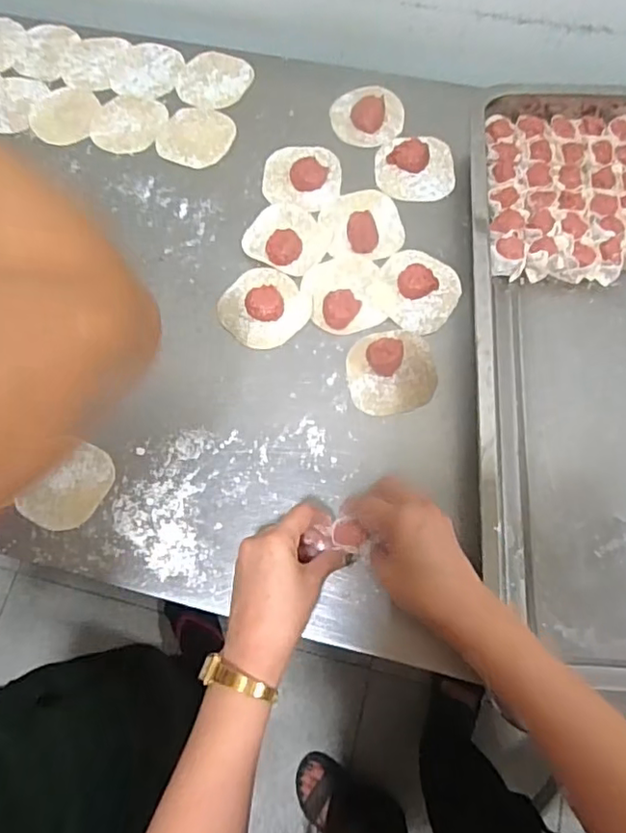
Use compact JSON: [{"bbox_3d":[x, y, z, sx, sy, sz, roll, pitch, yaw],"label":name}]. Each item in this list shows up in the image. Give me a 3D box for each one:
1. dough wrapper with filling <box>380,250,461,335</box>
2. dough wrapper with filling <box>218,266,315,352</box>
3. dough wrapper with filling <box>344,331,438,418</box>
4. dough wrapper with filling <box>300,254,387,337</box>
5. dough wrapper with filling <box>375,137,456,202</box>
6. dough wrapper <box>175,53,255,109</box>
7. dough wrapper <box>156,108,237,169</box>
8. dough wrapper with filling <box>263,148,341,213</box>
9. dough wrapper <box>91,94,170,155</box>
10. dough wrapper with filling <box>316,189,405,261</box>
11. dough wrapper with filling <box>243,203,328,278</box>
[{"bbox_3d":[0.105,-0.125,0.573,0.075,0.017,0.086,1,72,3],"label":"dough wrapper with filling"},{"bbox_3d":[-0.048,-0.109,0.570,0.081,0.019,0.079,-1,72,2],"label":"dough wrapper with filling"},{"bbox_3d":[0.073,-0.045,0.544,0.080,0.019,0.080,-13,72,-2],"label":"dough wrapper with filling"},{"bbox_3d":[0.031,-0.123,0.572,0.075,0.020,0.082,-1,72,2],"label":"dough wrapper with filling"},{"bbox_3d":[0.107,-0.265,0.618,0.081,0.017,0.076,-1,72,2],"label":"dough wrapper with filling"},{"bbox_3d":[-0.113,-0.386,0.678,0.078,0.005,0.080,-1,72,2],"label":"dough wrapper"},{"bbox_3d":[-0.128,-0.310,0.652,0.078,0.004,0.078,-1,72,2],"label":"dough wrapper"},{"bbox_3d":[-0.012,-0.256,0.620,0.080,0.016,0.083,-1,72,2],"label":"dough wrapper with filling"},{"bbox_3d":[-0.208,-0.329,0.663,0.076,0.004,0.079,-1,72,2],"label":"dough wrapper"},{"bbox_3d":[0.049,-0.199,0.596,0.076,0.021,0.083,-13,72,-2],"label":"dough wrapper with filling"},{"bbox_3d":[-0.026,-0.185,0.596,0.081,0.017,0.074,-1,72,2],"label":"dough wrapper with filling"}]

